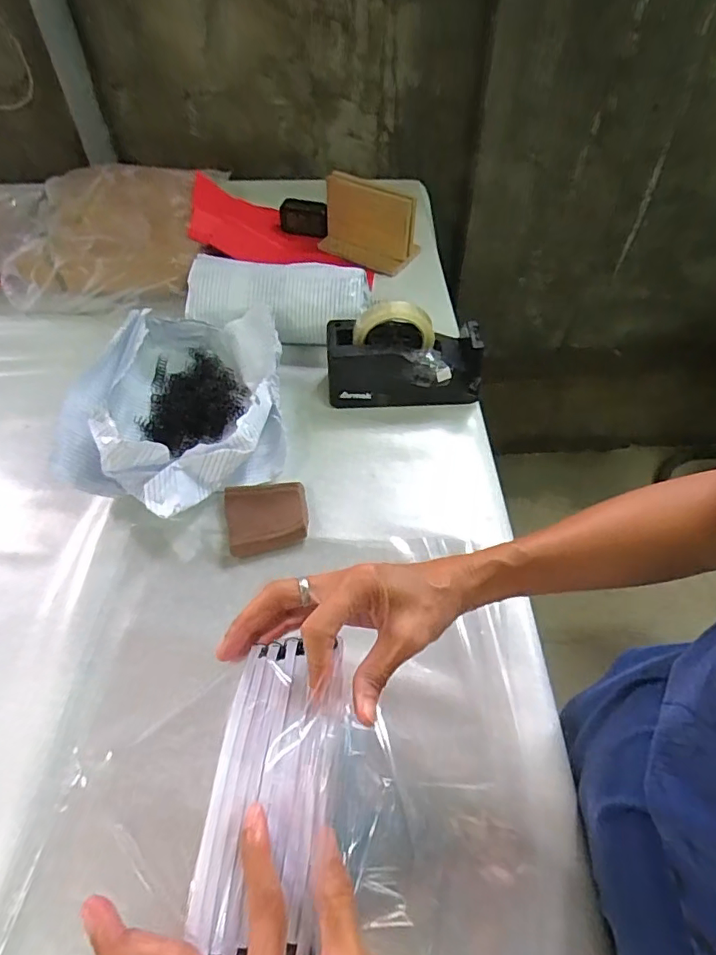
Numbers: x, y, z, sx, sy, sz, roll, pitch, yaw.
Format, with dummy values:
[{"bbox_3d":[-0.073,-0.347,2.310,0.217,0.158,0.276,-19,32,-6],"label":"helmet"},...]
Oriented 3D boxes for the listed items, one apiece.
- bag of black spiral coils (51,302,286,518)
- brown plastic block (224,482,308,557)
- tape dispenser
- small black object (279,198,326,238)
[{"bbox_3d":[-0.205,-0.093,0.662,0.234,0.101,0.305,6,54,5],"label":"bag of black spiral coils"},{"bbox_3d":[-0.104,0.040,0.610,0.090,0.021,0.092,-12,54,-8],"label":"brown plastic block"},{"bbox_3d":[0.061,-0.160,0.698,0.196,0.123,0.071,0,53,1],"label":"tape dispenser"},{"bbox_3d":[-0.097,-0.470,0.969,0.093,0.055,0.031,10,53,8],"label":"small black object"}]

